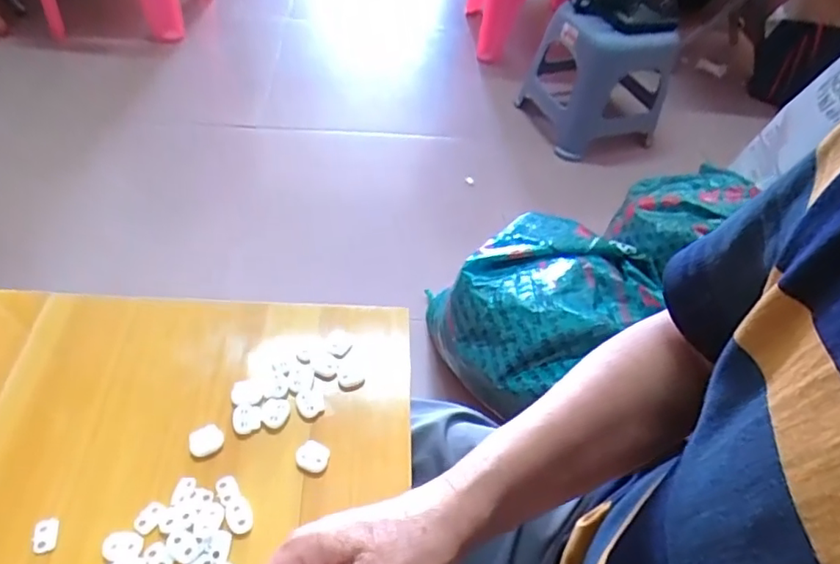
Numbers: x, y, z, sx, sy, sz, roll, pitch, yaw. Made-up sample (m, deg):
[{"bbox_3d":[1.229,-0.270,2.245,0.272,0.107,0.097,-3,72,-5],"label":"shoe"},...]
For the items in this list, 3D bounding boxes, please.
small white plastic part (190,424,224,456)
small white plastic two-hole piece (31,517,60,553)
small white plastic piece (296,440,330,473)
[{"bbox_3d":[-0.152,0.111,0.404,0.023,0.006,0.019,-30,59,-27],"label":"small white plastic part"},{"bbox_3d":[-0.236,0.159,0.359,0.014,0.004,0.020,-7,51,-12],"label":"small white plastic two-hole piece"},{"bbox_3d":[-0.076,0.124,0.405,0.023,0.009,0.018,18,51,9],"label":"small white plastic piece"}]

